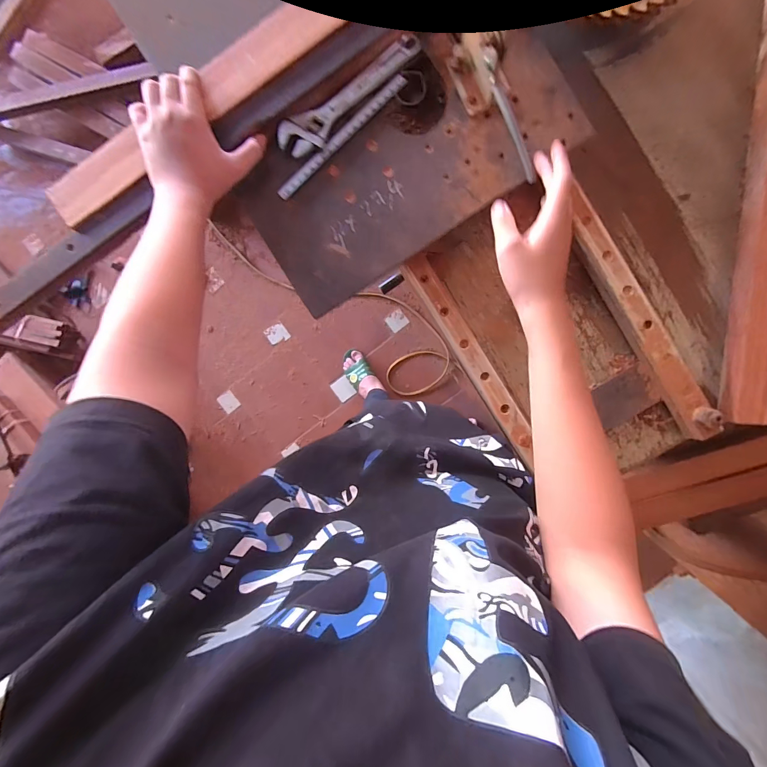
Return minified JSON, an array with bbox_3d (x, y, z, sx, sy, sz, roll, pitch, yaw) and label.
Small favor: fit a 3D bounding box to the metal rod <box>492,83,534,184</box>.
[{"bbox_3d":[0.142,-0.270,0.397,0.009,0.007,0.106,-24,99,5],"label":"metal rod"}]

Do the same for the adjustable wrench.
[{"bbox_3d":[-0.037,-0.335,0.434,0.196,0.012,0.045,-33,92,5],"label":"adjustable wrench"}]

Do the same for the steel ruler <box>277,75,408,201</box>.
[{"bbox_3d":[-0.051,-0.295,0.441,0.196,0.004,0.015,-41,104,4],"label":"steel ruler"}]

